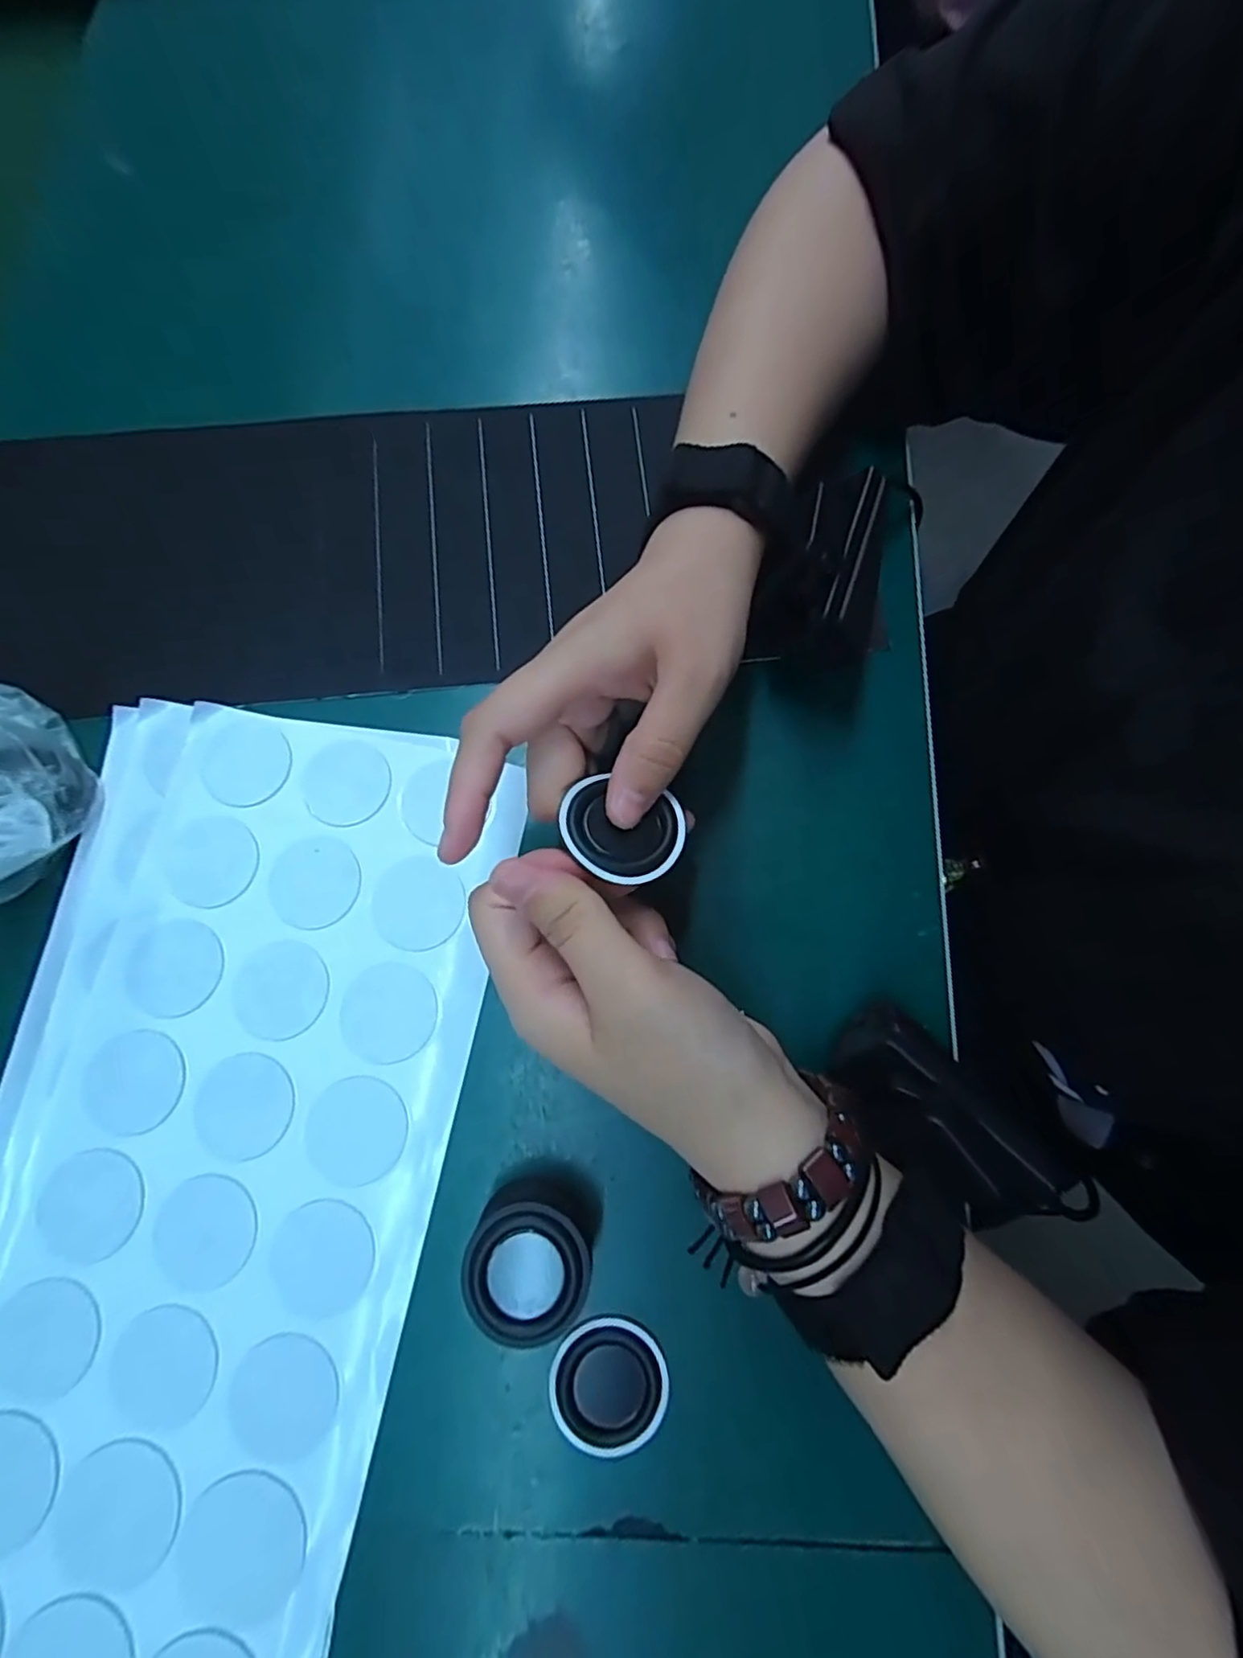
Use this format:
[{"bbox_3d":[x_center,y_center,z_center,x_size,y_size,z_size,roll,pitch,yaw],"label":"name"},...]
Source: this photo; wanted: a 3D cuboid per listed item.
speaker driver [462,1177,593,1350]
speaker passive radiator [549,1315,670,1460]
[{"bbox_3d":[-0.029,0.137,0.210,0.037,0.027,0.044,6,78,4],"label":"speaker driver"},{"bbox_3d":[-0.004,0.186,0.216,0.038,0.004,0.037,4,78,4],"label":"speaker passive radiator"}]

